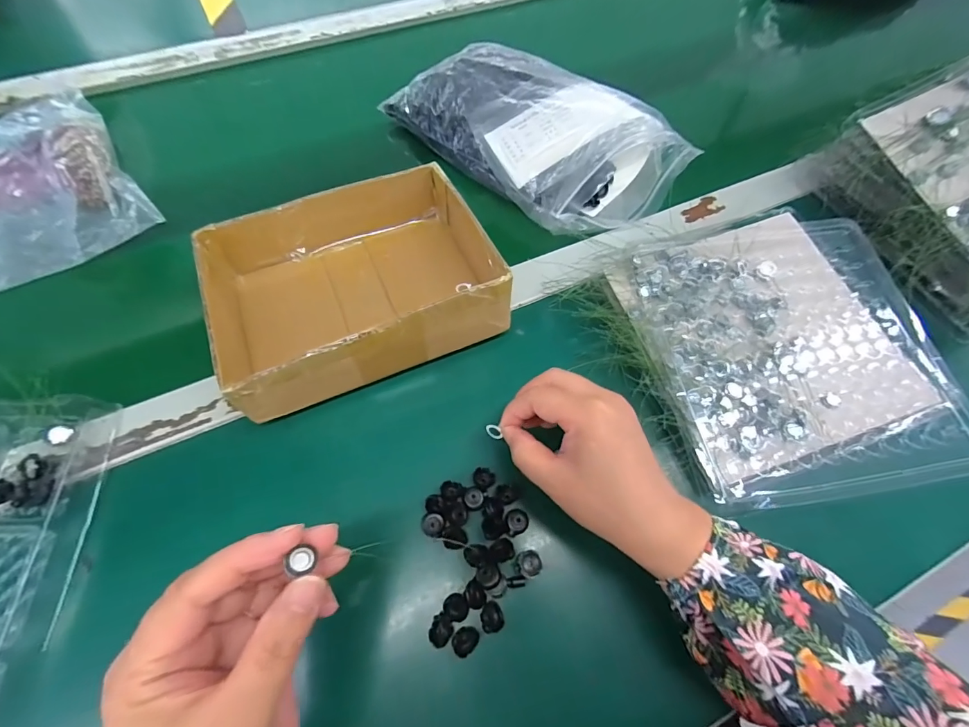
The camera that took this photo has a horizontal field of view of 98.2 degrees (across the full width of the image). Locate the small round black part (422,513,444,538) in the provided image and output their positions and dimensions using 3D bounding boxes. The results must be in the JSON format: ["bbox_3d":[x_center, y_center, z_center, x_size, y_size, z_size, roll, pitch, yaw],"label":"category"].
[{"bbox_3d":[-0.035,0.107,0.280,0.015,0.004,0.015,1,66,-2],"label":"small round black part"}]

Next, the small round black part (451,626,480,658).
[{"bbox_3d":[-0.011,0.168,0.253,0.016,0.013,0.016,1,66,-2],"label":"small round black part"}]

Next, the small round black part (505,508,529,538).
[{"bbox_3d":[0.022,0.107,0.284,0.016,0.008,0.016,1,66,-2],"label":"small round black part"}]

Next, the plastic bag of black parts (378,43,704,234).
[{"bbox_3d":[0.051,-0.240,0.416,0.279,0.056,0.153,41,71,15],"label":"plastic bag of black parts"}]

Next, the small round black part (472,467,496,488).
[{"bbox_3d":[0.000,0.080,0.296,0.015,0.005,0.013,35,69,13],"label":"small round black part"}]

